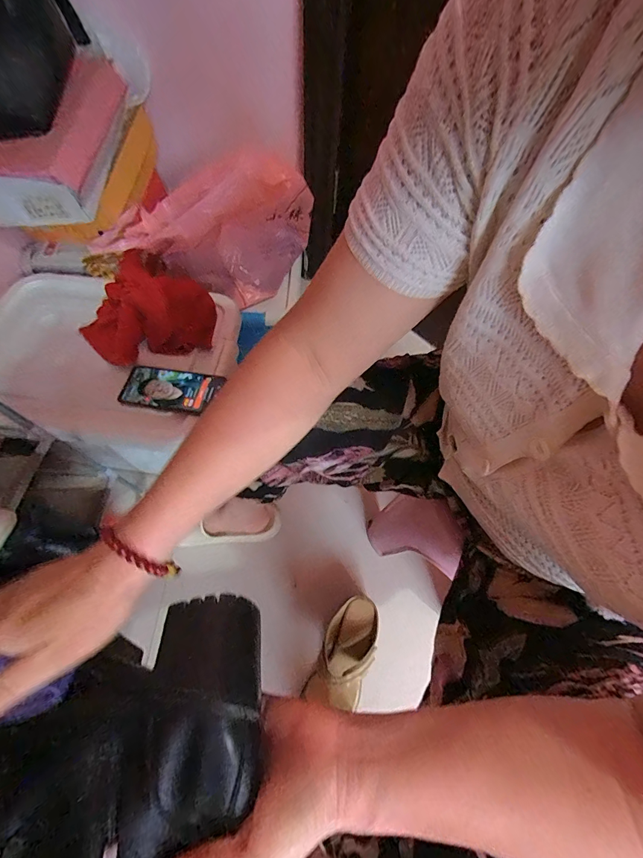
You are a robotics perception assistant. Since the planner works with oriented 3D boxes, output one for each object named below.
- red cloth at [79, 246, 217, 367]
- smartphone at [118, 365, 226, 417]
[{"bbox_3d":[-0.315,-0.212,0.618,0.230,0.098,0.150,-12,63,-8],"label":"red cloth"},{"bbox_3d":[-0.255,-0.066,0.589,0.154,0.013,0.079,10,62,4],"label":"smartphone"}]

